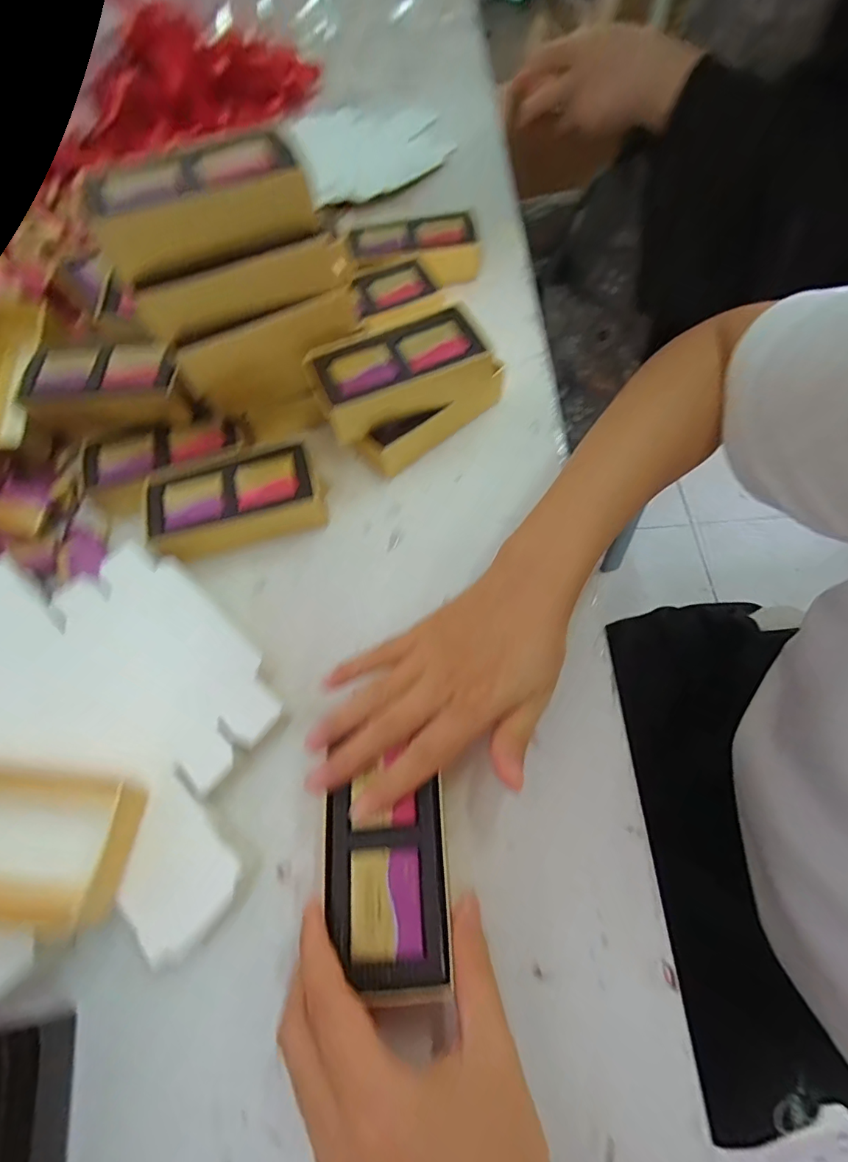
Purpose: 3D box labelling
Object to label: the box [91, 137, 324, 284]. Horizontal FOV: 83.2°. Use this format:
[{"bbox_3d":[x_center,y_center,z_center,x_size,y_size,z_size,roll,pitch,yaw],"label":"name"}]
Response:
[{"bbox_3d":[-0.121,-0.207,0.260,0.108,0.031,0.057,-22,64,-5],"label":"box"}]

